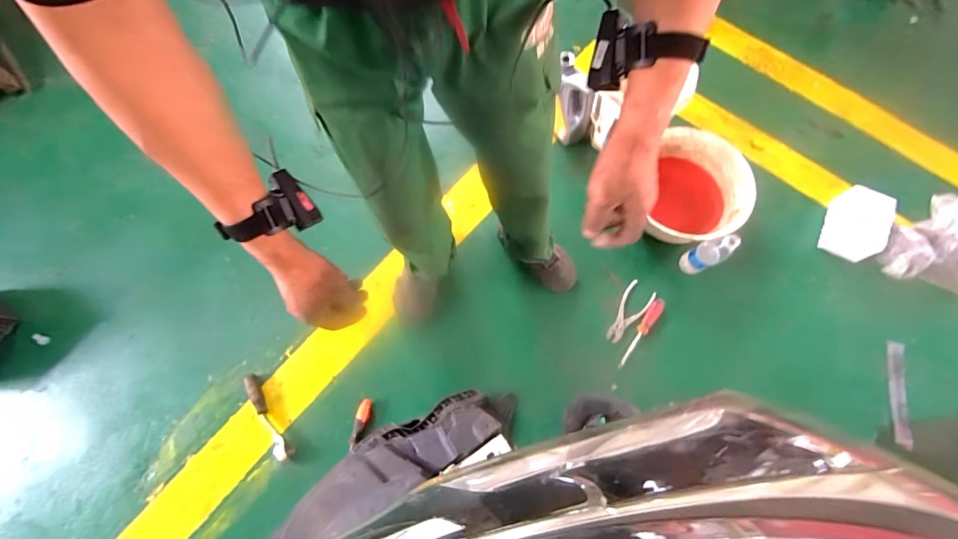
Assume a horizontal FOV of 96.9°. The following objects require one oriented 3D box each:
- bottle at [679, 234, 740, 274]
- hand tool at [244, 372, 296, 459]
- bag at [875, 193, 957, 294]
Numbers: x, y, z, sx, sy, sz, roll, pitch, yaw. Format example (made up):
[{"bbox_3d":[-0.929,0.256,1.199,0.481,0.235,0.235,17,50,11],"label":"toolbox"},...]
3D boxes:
[{"bbox_3d":[0.599,-0.040,1.119,0.055,0.212,0.069,-28,73,-8],"label":"bottle"},{"bbox_3d":[-0.532,0.373,1.066,0.045,0.035,0.245,-34,76,-11],"label":"hand tool"},{"bbox_3d":[1.289,-0.038,1.165,0.311,0.096,0.284,-33,74,-10],"label":"bag"}]

